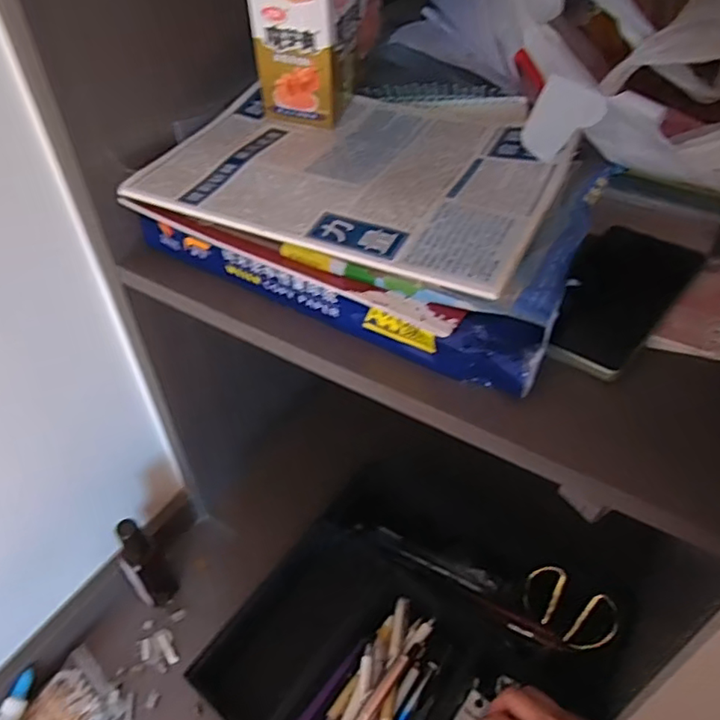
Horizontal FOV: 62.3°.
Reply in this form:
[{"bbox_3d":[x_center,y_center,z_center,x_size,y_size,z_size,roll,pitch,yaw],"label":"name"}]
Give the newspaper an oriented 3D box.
[{"bbox_3d":[0.007,-0.161,0.466,0.291,0.015,0.242,19,50,20],"label":"newspaper"}]

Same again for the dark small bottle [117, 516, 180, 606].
[{"bbox_3d":[-0.235,0.219,0.650,0.043,0.137,0.048,-26,50,-23],"label":"dark small bottle"}]

